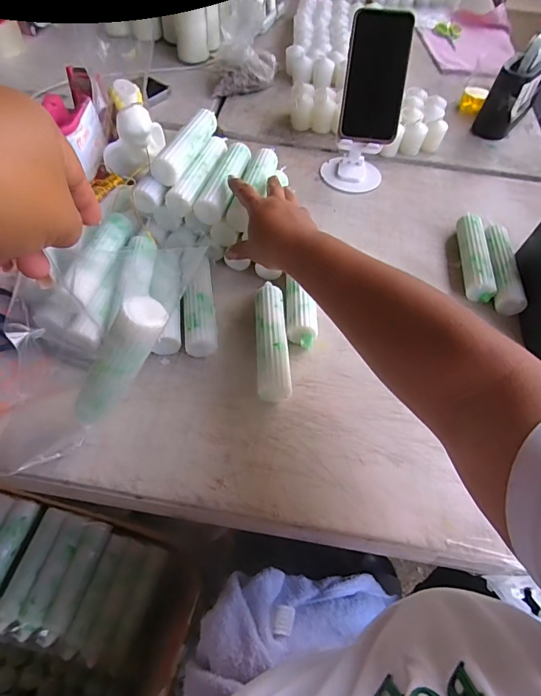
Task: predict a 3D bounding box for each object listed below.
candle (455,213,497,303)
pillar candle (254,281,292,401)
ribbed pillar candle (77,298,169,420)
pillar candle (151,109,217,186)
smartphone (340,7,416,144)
[{"bbox_3d":[0.267,-0.121,0.546,0.028,0.036,0.136,7,56,2],"label":"candle"},{"bbox_3d":[0.002,-0.007,0.446,0.032,0.034,0.137,-1,56,-4],"label":"pillar candle"},{"bbox_3d":[-0.123,0.017,0.327,0.031,0.132,0.029,3,47,-45],"label":"ribbed pillar candle"},{"bbox_3d":[-0.102,-0.250,0.506,0.029,0.025,0.135,16,56,7],"label":"pillar candle"},{"bbox_3d":[0.143,-0.366,0.561,0.079,0.161,0.015,6,13,1],"label":"smartphone"}]

